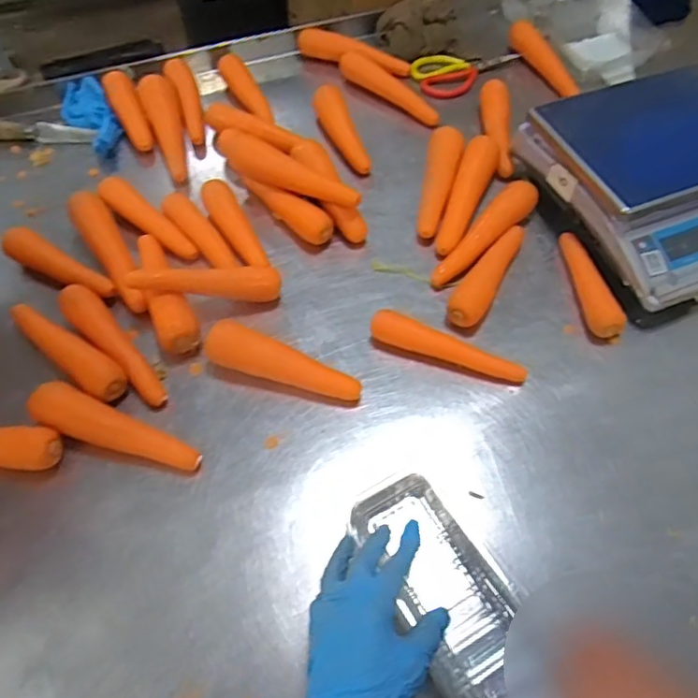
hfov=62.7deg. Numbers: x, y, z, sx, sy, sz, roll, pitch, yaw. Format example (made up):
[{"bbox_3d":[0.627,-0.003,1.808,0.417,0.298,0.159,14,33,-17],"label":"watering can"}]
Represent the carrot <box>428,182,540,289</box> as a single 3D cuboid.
[{"bbox_3d":[0.179,-0.154,0.744,0.045,0.035,0.196,38,66,21],"label":"carrot"}]

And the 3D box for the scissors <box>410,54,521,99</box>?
[{"bbox_3d":[0.204,-0.463,0.955,0.195,0.023,0.087,-14,59,-8],"label":"scissors"}]

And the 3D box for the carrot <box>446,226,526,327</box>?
[{"bbox_3d":[0.174,-0.098,0.716,0.038,0.032,0.182,27,62,16],"label":"carrot"}]

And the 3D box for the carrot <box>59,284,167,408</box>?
[{"bbox_3d":[-0.268,-0.004,0.650,0.044,0.039,0.182,-36,64,-19],"label":"carrot"}]

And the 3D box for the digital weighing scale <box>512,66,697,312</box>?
[{"bbox_3d":[0.425,-0.216,0.740,0.295,0.107,0.288,-20,60,-11],"label":"digital weighing scale"}]

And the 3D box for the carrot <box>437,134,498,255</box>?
[{"bbox_3d":[0.161,-0.211,0.776,0.048,0.041,0.191,17,60,11],"label":"carrot"}]

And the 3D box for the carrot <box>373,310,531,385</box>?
[{"bbox_3d":[0.111,0.003,0.656,0.179,0.030,0.033,23,61,14],"label":"carrot"}]

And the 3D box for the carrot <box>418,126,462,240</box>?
[{"bbox_3d":[0.124,-0.228,0.783,0.050,0.043,0.181,9,59,7],"label":"carrot"}]

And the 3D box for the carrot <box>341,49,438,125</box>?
[{"bbox_3d":[0.068,-0.412,0.903,0.196,0.035,0.039,38,66,21],"label":"carrot"}]

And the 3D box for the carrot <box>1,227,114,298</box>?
[{"bbox_3d":[-0.362,-0.102,0.707,0.155,0.034,0.039,29,63,17],"label":"carrot"}]

